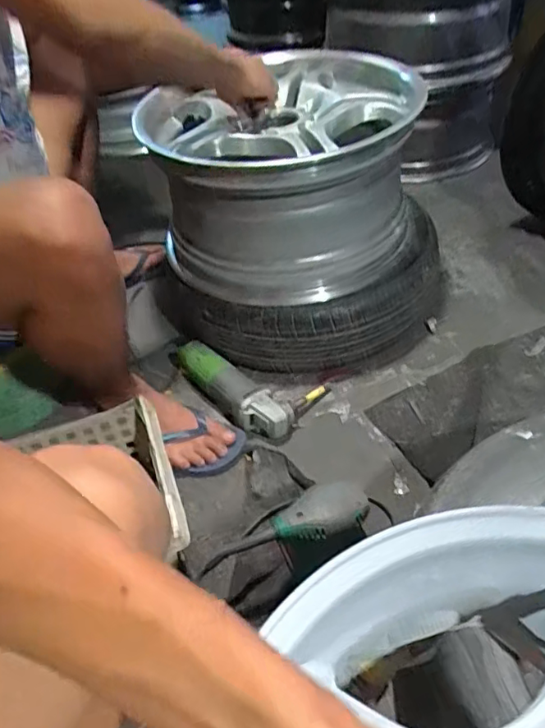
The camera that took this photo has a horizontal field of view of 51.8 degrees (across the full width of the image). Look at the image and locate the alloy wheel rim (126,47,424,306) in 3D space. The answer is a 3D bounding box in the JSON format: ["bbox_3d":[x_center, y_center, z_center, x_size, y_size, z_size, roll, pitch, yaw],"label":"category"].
[{"bbox_3d":[0.009,-0.340,1.010,0.427,0.278,0.477,-20,45,-12],"label":"alloy wheel rim"}]

